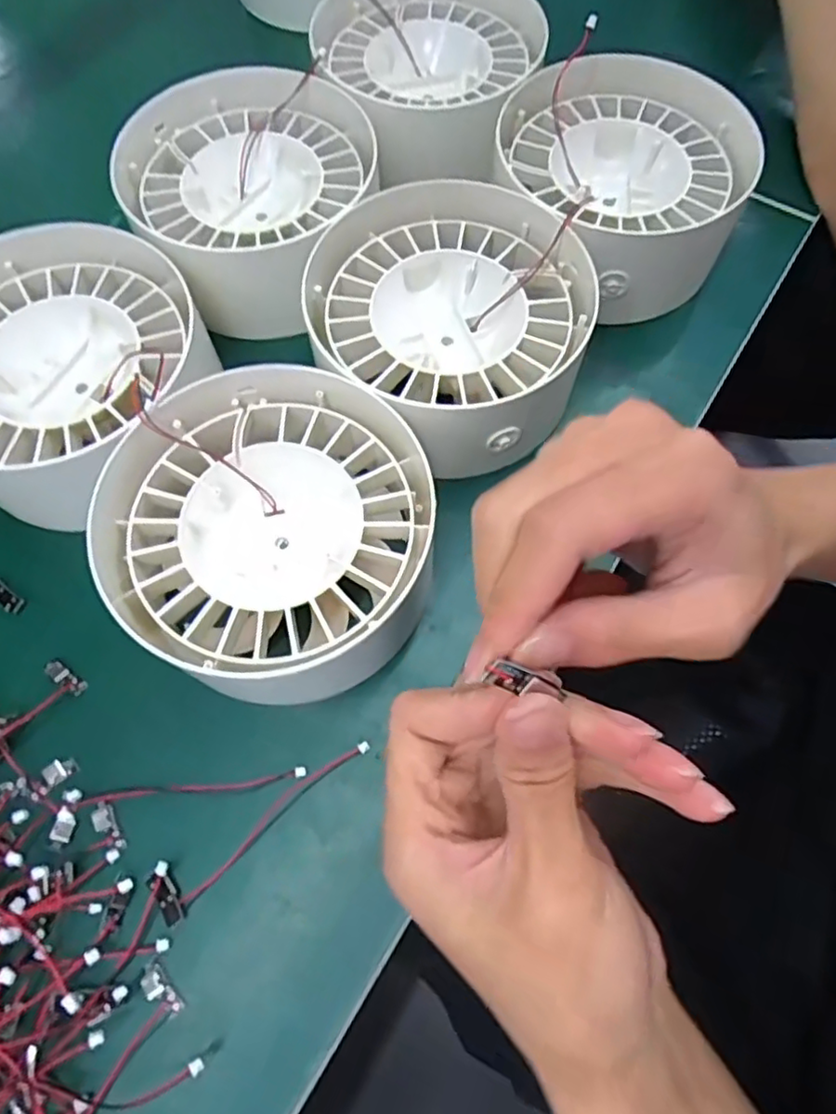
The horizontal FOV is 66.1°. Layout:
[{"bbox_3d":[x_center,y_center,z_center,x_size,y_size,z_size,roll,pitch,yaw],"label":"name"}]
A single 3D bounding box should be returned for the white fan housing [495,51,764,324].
[{"bbox_3d":[0.115,-0.211,0.376,0.140,0.068,0.144,2,68,0],"label":"white fan housing"}]

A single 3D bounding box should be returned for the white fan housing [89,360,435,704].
[{"bbox_3d":[-0.067,-0.009,0.294,0.142,0.061,0.141,0,68,0],"label":"white fan housing"}]

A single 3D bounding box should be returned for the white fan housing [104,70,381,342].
[{"bbox_3d":[-0.093,-0.208,0.371,0.133,0.059,0.141,0,68,0],"label":"white fan housing"}]

